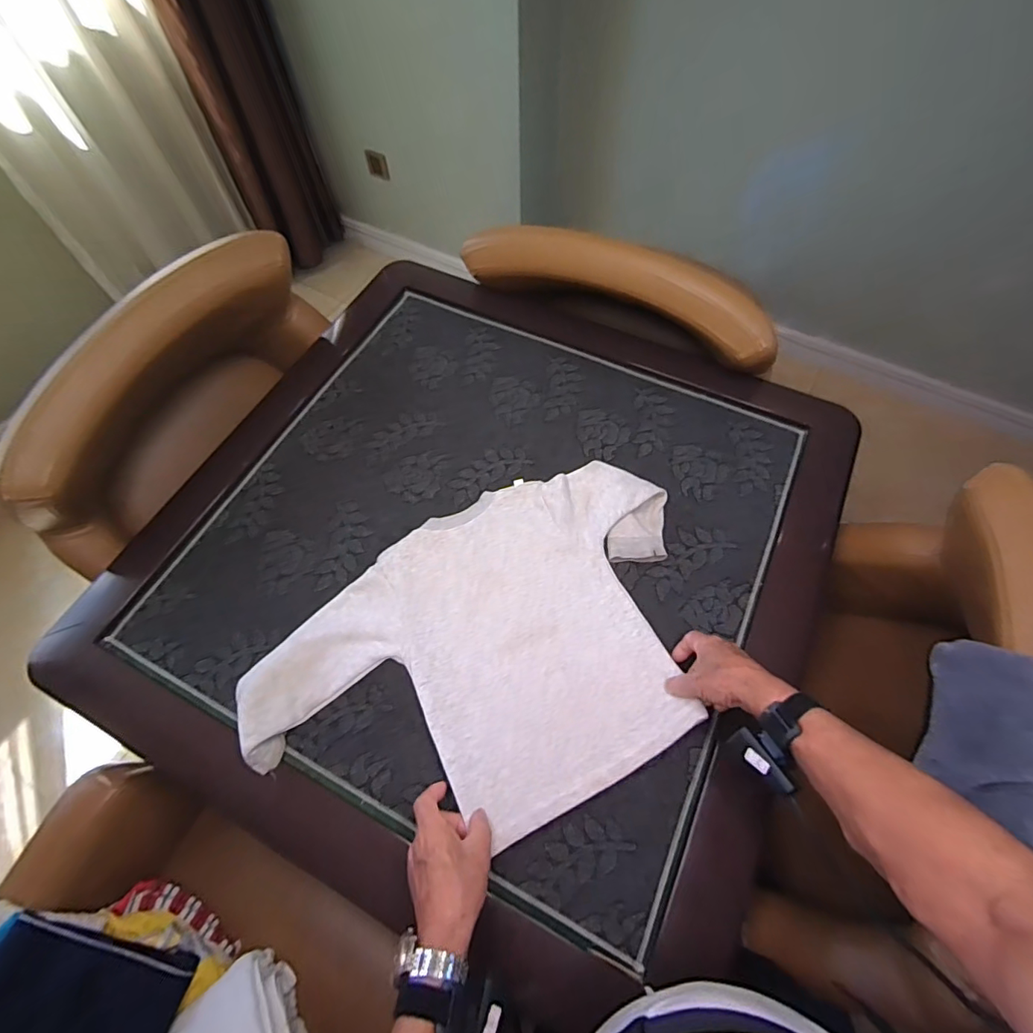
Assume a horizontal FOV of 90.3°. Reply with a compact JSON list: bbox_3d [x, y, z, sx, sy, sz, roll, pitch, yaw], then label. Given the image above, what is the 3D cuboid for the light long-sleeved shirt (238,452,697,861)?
[{"bbox_3d":[-0.028,0.167,0.684,0.616,0.039,0.408,-28,67,-13],"label":"light long-sleeved shirt"}]

